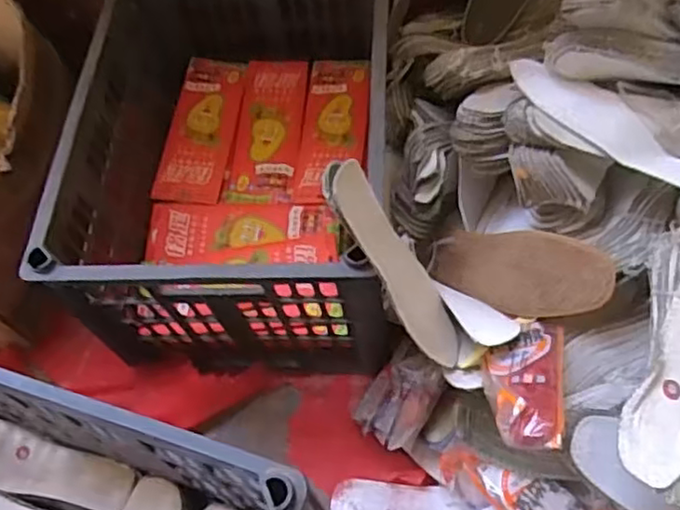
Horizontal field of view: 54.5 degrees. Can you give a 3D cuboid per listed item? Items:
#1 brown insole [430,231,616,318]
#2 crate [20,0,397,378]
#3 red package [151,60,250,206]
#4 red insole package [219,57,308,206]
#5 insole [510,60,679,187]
[{"bbox_3d":[0.167,0.018,0.643,0.192,0.013,0.078,1,87,49],"label":"brown insole"},{"bbox_3d":[-0.110,-0.144,0.819,0.327,0.254,0.502,0,60,4],"label":"crate"},{"bbox_3d":[-0.189,-0.180,0.913,0.085,0.021,0.244,4,60,6],"label":"red package"},{"bbox_3d":[-0.099,-0.177,0.915,0.092,0.018,0.240,3,60,6],"label":"red insole package"},{"bbox_3d":[0.249,-0.125,0.618,0.070,0.023,0.210,-41,65,-19],"label":"insole"}]

